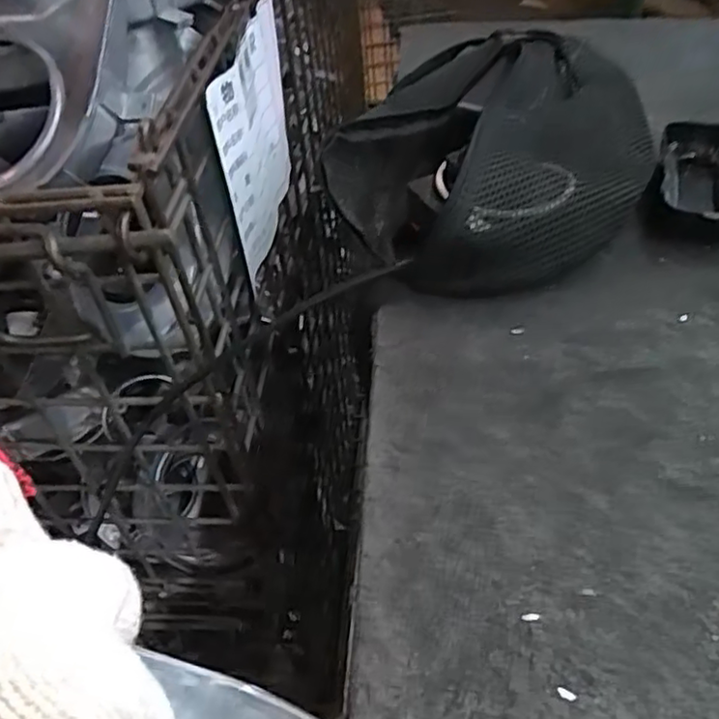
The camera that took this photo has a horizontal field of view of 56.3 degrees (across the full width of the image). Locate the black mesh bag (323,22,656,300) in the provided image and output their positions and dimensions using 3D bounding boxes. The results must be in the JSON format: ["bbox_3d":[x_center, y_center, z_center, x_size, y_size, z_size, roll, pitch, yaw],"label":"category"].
[{"bbox_3d":[0.093,-0.141,0.437,0.181,0.068,0.242,11,49,17],"label":"black mesh bag"}]

